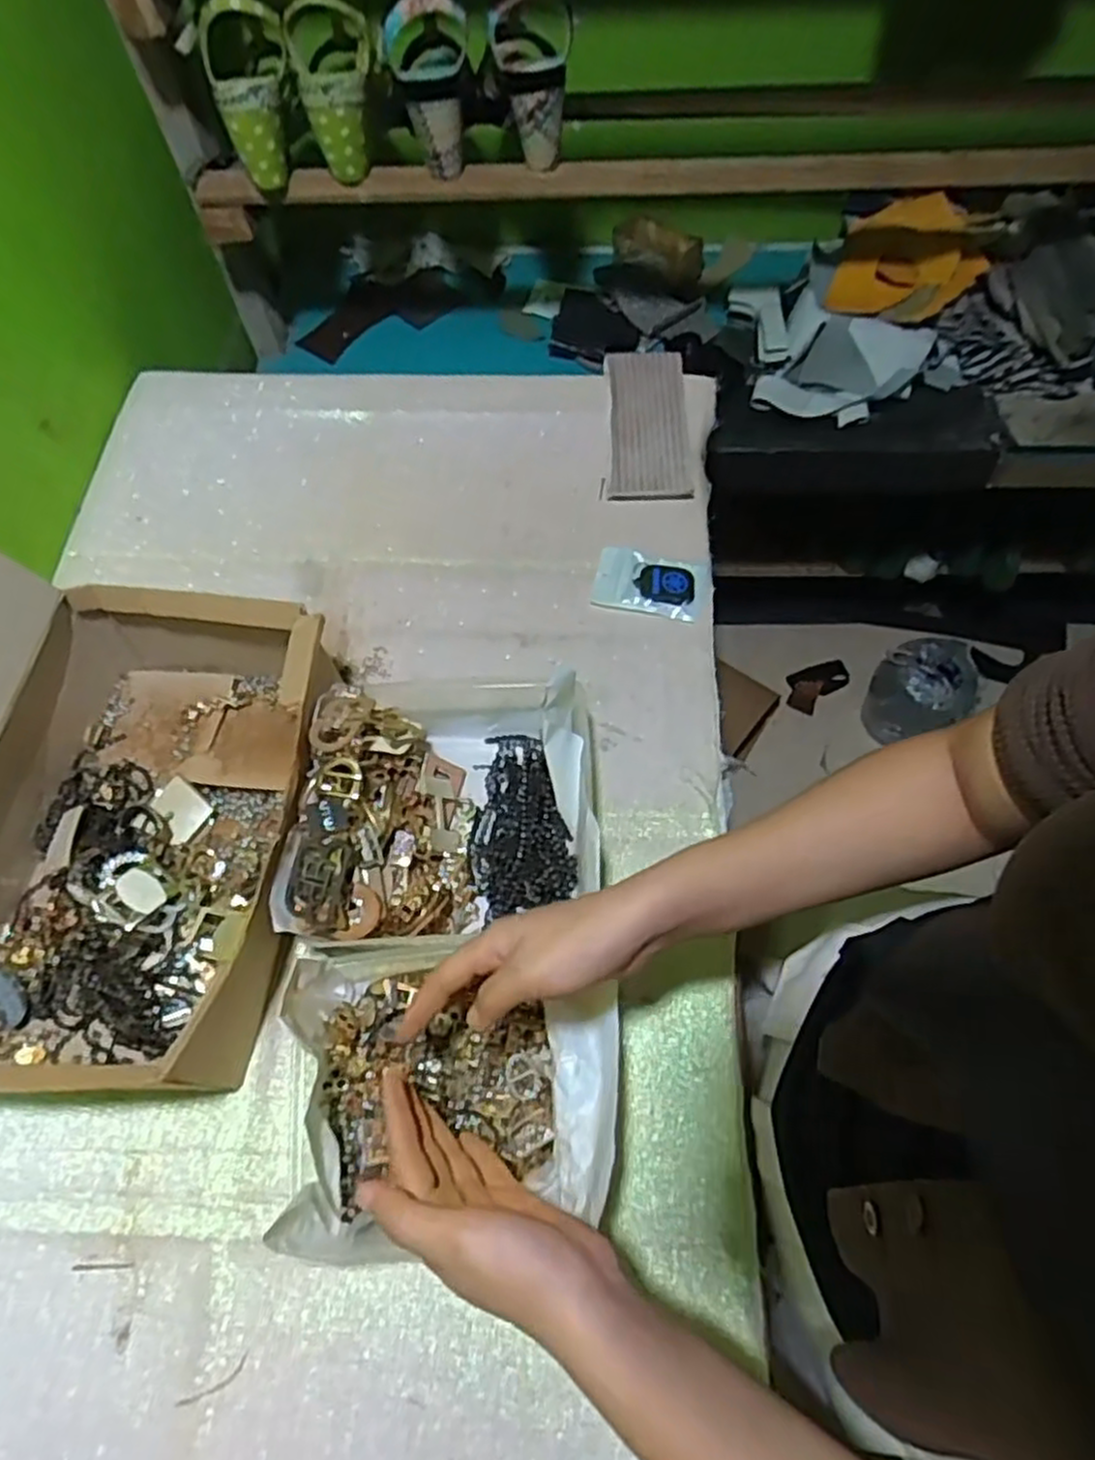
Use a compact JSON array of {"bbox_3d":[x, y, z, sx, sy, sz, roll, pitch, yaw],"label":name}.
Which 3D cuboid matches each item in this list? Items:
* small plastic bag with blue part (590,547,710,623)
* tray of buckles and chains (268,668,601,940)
[{"bbox_3d":[0.094,-0.134,0.693,0.098,0.014,0.064,14,64,6],"label":"small plastic bag with blue part"},{"bbox_3d":[-0.074,0.050,0.556,0.210,0.086,0.204,-7,64,-4],"label":"tray of buckles and chains"}]

